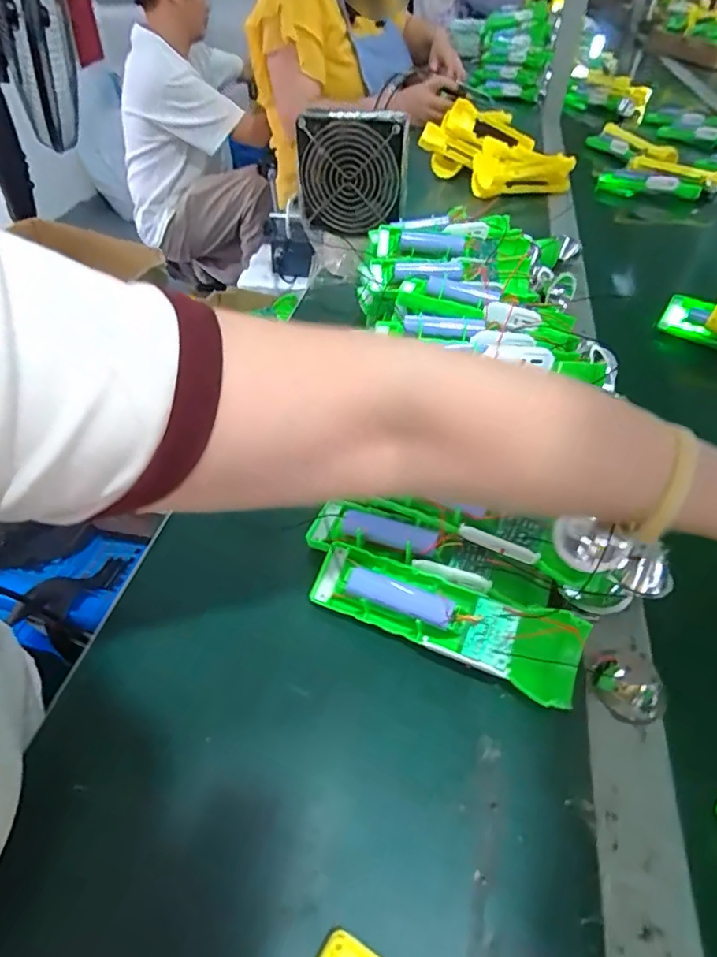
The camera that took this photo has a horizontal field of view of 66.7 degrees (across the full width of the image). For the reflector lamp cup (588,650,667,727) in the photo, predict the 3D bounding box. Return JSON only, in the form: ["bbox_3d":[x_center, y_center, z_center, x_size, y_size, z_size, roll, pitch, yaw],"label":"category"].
[{"bbox_3d":[0.154,0.118,0.311,0.030,0.026,0.041,-29,52,-28],"label":"reflector lamp cup"}]

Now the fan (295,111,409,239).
[{"bbox_3d":[-0.008,-0.356,0.644,0.126,0.124,0.035,3,44,1],"label":"fan"}]

